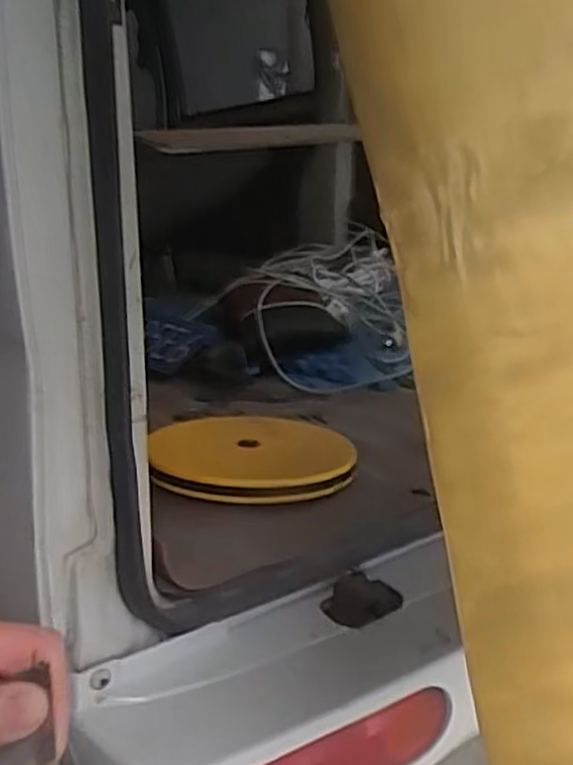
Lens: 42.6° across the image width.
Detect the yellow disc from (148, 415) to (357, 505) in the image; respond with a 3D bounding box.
[{"bbox_3d":[-0.044,0.085,0.945,0.247,0.026,0.274,1,14,-4],"label":"yellow disc"}]

